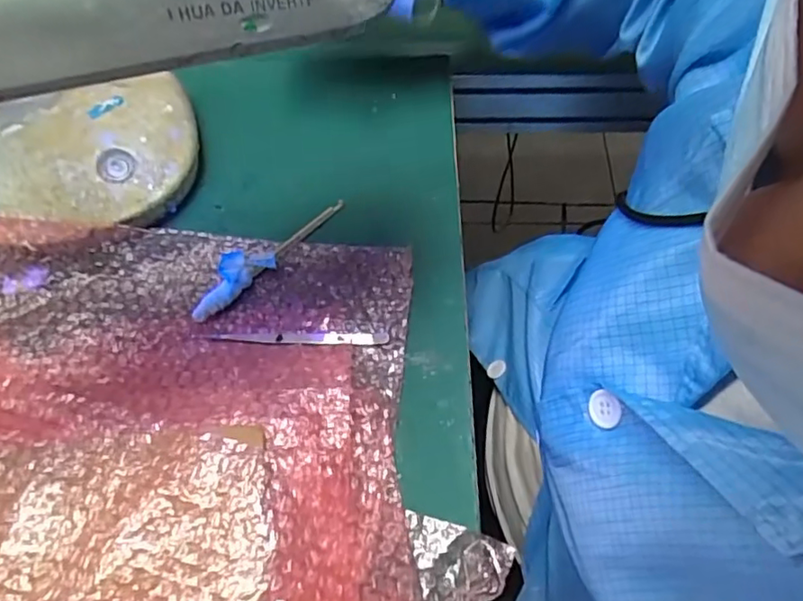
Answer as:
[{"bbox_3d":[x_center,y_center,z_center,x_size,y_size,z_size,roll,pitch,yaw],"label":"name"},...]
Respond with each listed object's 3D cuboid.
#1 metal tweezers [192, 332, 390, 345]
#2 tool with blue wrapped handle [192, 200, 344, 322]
[{"bbox_3d":[-0.077,0.027,0.418,0.134,0.004,0.010,-1,62,0],"label":"metal tweezers"},{"bbox_3d":[-0.104,-0.040,0.444,0.140,0.020,0.034,-39,68,-16],"label":"tool with blue wrapped handle"}]

